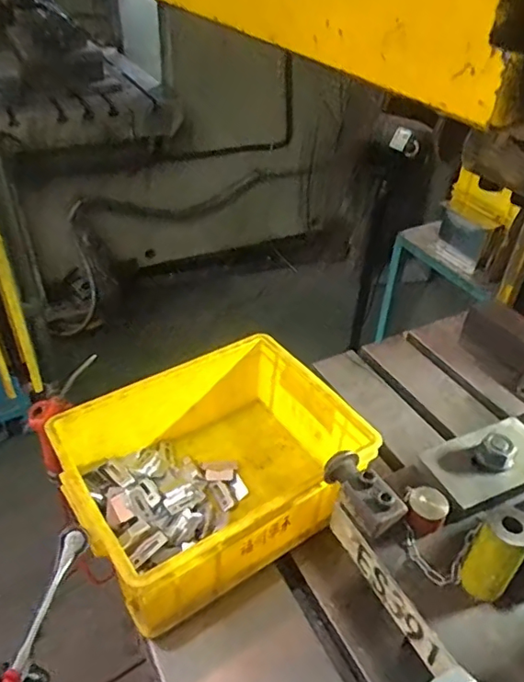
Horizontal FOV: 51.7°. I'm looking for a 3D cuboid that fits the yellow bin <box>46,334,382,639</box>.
[{"bbox_3d":[-0.062,0.161,0.693,0.344,0.132,0.257,-22,45,-28],"label":"yellow bin"}]

